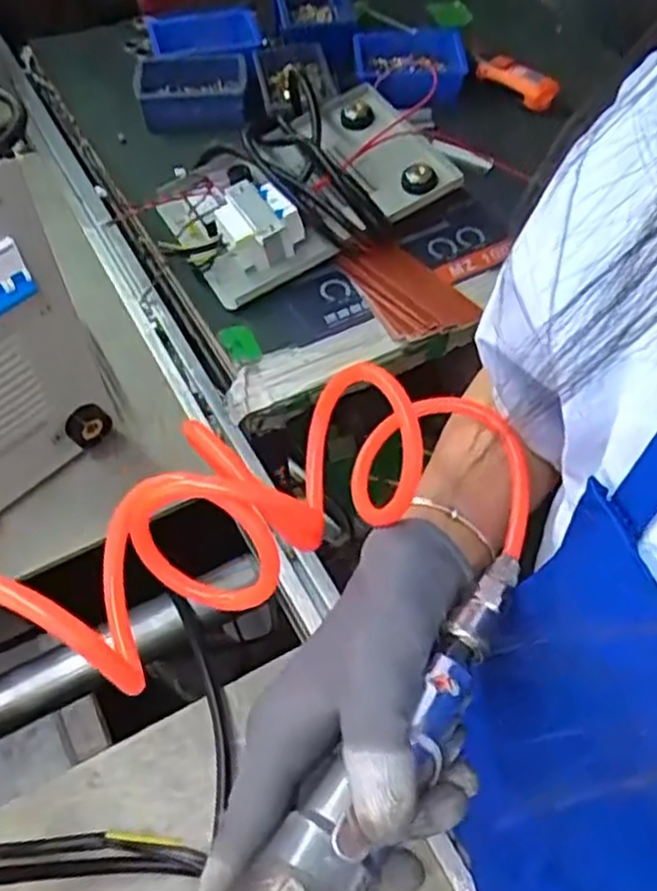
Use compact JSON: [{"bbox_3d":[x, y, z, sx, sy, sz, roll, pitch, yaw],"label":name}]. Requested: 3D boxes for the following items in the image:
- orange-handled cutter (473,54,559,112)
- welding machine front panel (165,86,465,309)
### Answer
[{"bbox_3d":[0.256,-0.494,1.036,0.109,0.019,0.058,29,59,3],"label":"orange-handled cutter"},{"bbox_3d":[-0.029,-0.302,0.874,0.298,0.078,0.211,-24,59,-16],"label":"welding machine front panel"}]

